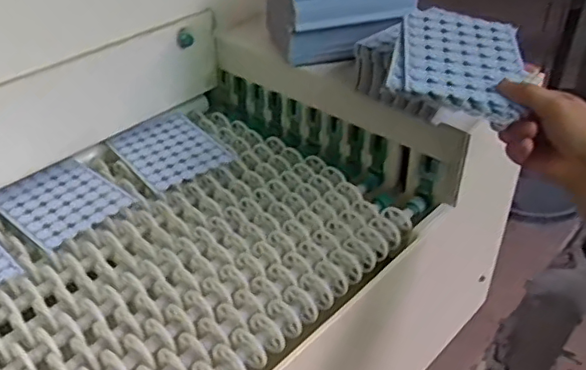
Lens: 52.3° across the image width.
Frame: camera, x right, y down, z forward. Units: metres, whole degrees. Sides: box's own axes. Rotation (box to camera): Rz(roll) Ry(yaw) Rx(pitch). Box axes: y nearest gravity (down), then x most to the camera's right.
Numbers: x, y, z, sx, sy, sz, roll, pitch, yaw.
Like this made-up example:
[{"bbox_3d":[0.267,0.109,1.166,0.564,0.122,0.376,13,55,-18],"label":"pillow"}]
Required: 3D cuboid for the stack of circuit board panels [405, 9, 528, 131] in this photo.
[{"bbox_3d":[0.170,-0.126,0.595,0.118,0.029,0.172,12,41,8],"label":"stack of circuit board panels"}]

